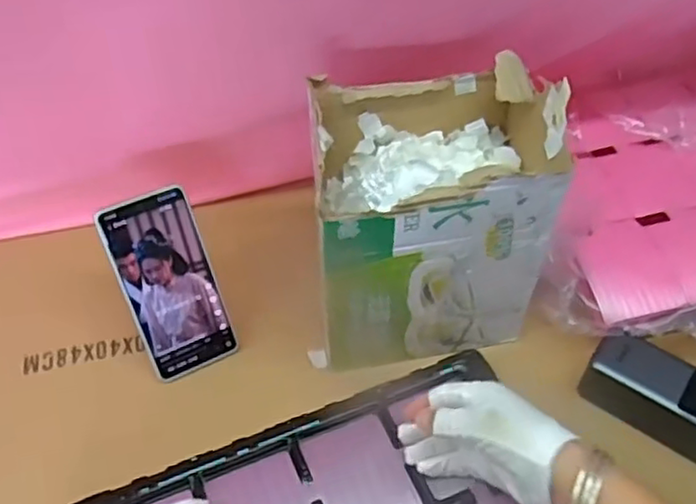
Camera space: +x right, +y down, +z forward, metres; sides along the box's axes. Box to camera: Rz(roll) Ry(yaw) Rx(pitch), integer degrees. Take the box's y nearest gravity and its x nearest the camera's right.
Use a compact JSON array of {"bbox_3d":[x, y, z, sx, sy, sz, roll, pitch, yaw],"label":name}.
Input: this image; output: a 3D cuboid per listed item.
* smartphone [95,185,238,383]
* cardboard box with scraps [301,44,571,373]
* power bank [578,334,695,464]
[{"bbox_3d":[-0.156,0.031,0.592,0.078,0.166,0.005,-22,22,-19],"label":"smartphone"},{"bbox_3d":[0.067,-0.028,0.587,0.196,0.218,0.152,-9,47,-8],"label":"cardboard box with scraps"},{"bbox_3d":[0.272,0.126,0.568,0.135,0.049,0.057,29,51,24],"label":"power bank"}]

